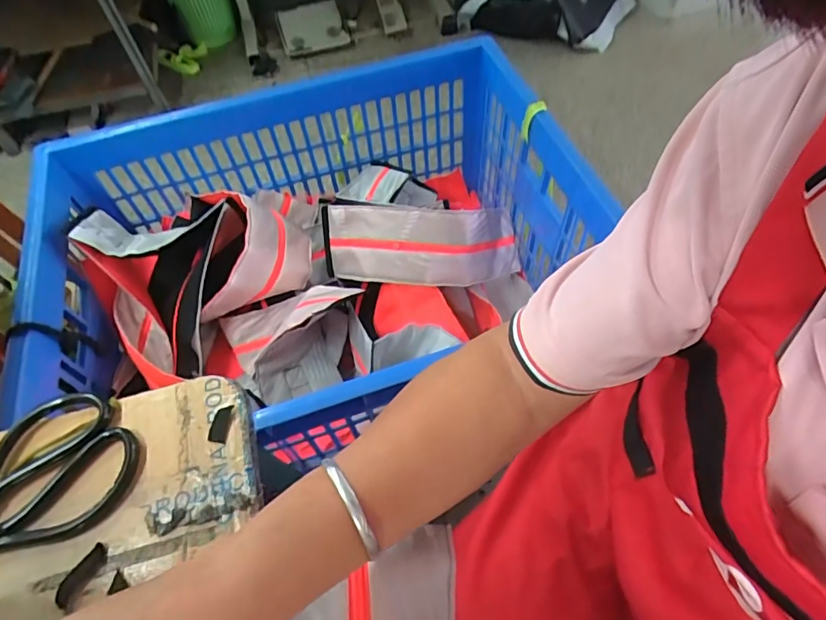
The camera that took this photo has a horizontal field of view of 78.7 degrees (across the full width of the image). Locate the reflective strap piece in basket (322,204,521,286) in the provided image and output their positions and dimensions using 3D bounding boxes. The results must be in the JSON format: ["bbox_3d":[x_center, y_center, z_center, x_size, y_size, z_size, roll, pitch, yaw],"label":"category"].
[{"bbox_3d":[0.018,-0.134,0.962,0.331,0.136,0.230,7,17,9],"label":"reflective strap piece in basket"}]

